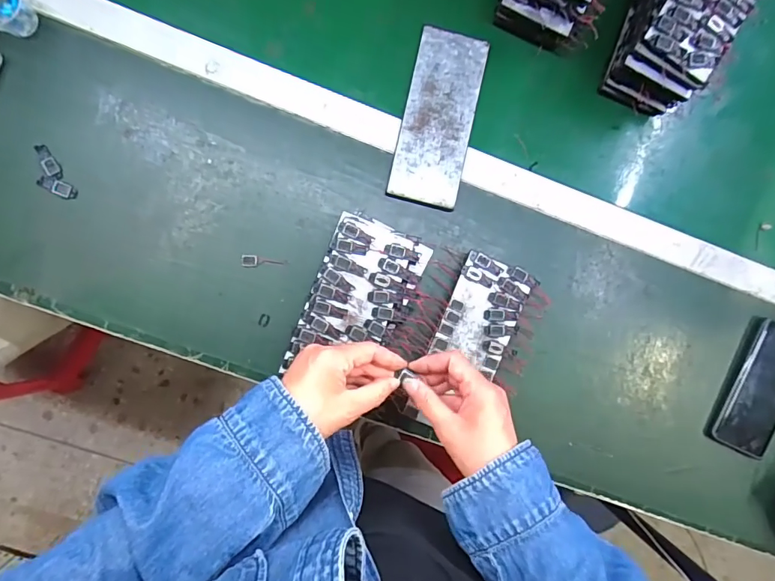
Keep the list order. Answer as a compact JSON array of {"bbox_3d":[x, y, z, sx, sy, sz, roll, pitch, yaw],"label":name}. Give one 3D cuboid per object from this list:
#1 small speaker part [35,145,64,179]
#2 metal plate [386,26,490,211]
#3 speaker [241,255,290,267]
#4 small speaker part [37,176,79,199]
[{"bbox_3d":[-0.367,-0.139,0.500,0.016,0.004,0.041,-33,93,-5],"label":"small speaker part"},{"bbox_3d":[0.059,-0.200,0.539,0.082,0.011,0.201,12,89,-5],"label":"metal plate"},{"bbox_3d":[-0.139,-0.033,0.525,0.051,0.004,0.014,2,90,-5],"label":"speaker"},{"bbox_3d":[-0.357,-0.112,0.501,0.038,0.004,0.015,24,88,-5],"label":"small speaker part"}]

